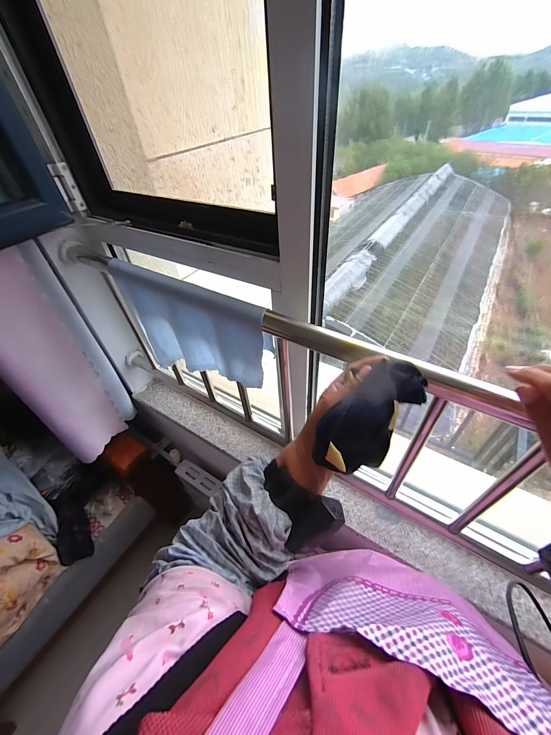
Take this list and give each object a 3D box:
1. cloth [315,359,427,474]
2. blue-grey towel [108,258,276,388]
[{"bbox_3d":[0.104,0.052,0.306,0.135,0.065,0.057,-35,55,-29],"label":"cloth"},{"bbox_3d":[-0.186,-0.074,0.624,0.387,0.244,0.046,19,49,19],"label":"blue-grey towel"}]

